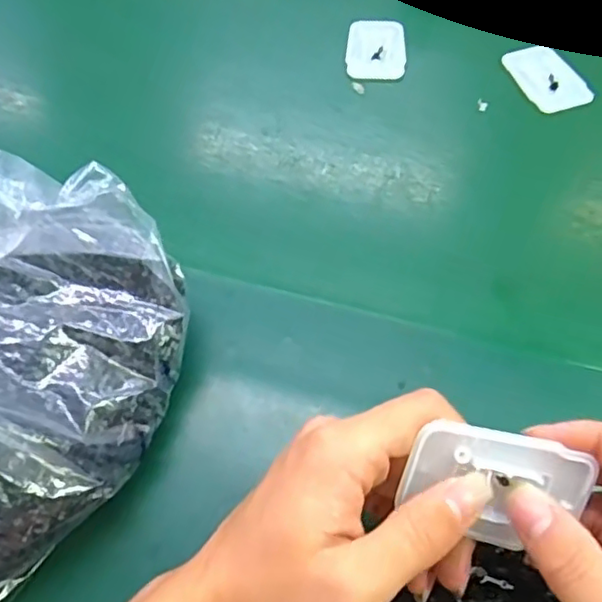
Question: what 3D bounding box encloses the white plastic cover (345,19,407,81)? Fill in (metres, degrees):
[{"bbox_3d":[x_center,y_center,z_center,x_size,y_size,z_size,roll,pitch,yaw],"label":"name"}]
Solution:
[{"bbox_3d":[0.059,-0.199,0.485,0.045,0.006,0.068,4,58,5],"label":"white plastic cover"}]

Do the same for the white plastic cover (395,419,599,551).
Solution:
[{"bbox_3d":[0.072,0.069,0.228,0.064,0.044,0.007,15,16,-6],"label":"white plastic cover"}]

